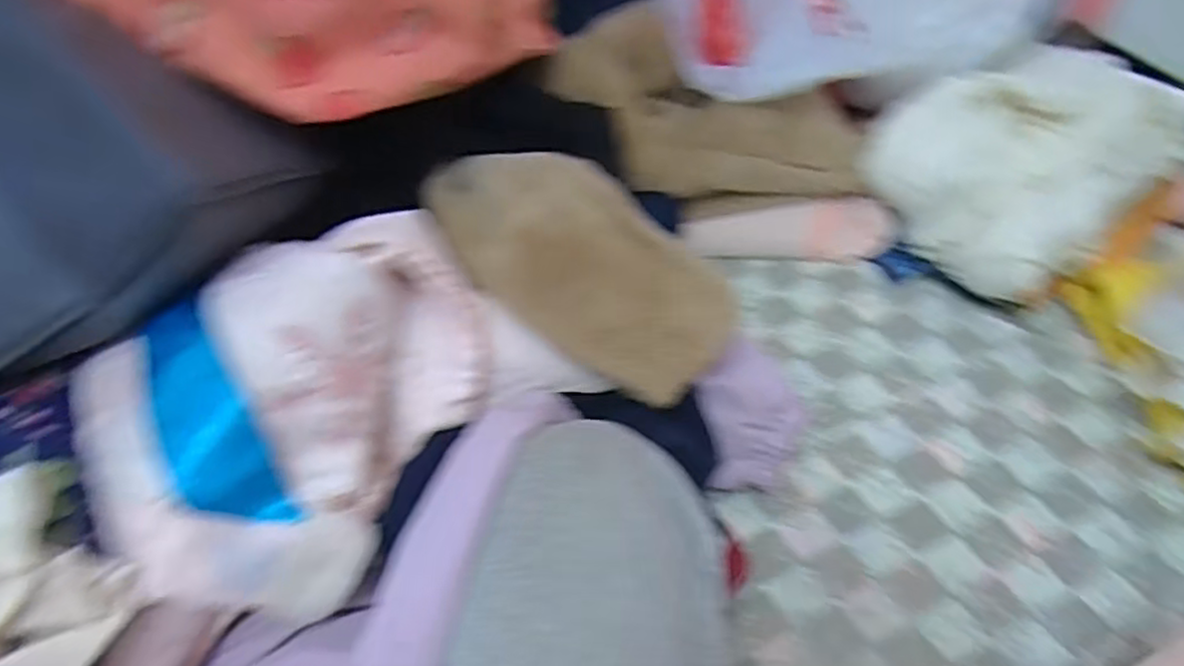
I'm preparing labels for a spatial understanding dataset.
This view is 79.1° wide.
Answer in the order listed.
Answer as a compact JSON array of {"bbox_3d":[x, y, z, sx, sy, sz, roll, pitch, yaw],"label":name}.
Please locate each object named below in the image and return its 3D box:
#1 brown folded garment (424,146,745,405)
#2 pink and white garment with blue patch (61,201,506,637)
[{"bbox_3d":[-0.024,-0.058,0.585,0.269,0.099,0.141,29,62,22],"label":"brown folded garment"},{"bbox_3d":[-0.186,0.038,0.479,0.264,0.111,0.217,-36,60,-19],"label":"pink and white garment with blue patch"}]

